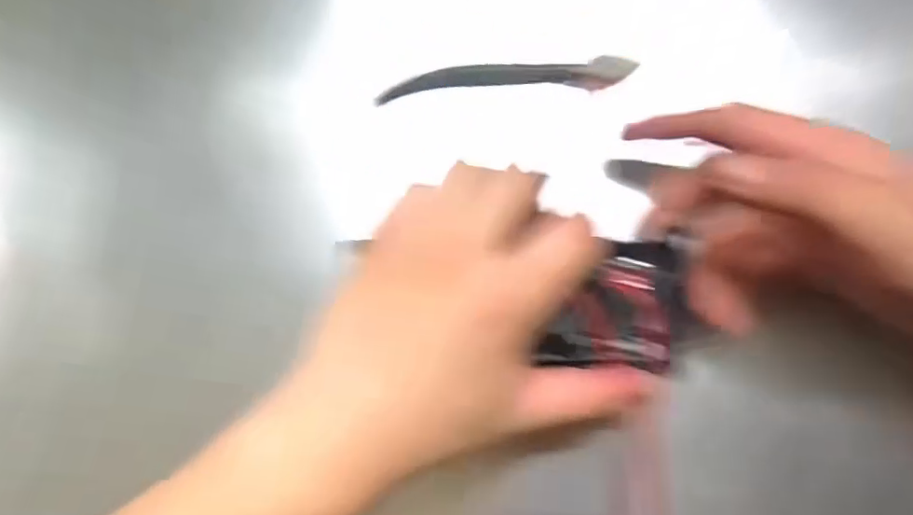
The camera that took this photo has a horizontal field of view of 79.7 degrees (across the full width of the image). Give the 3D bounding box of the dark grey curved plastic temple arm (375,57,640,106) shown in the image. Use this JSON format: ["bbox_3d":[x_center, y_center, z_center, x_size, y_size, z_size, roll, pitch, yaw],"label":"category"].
[{"bbox_3d":[0.026,-0.094,0.289,0.132,0.016,0.014,-4,84,4],"label":"dark grey curved plastic temple arm"}]

